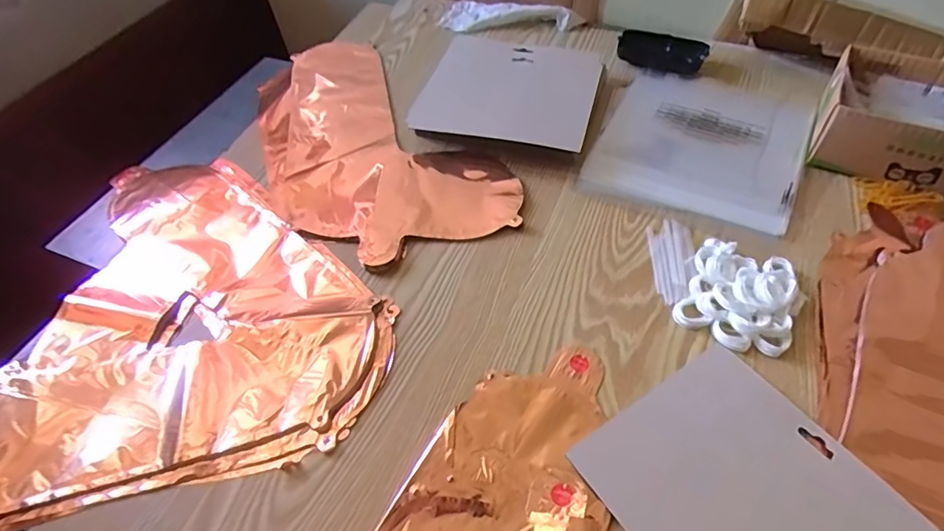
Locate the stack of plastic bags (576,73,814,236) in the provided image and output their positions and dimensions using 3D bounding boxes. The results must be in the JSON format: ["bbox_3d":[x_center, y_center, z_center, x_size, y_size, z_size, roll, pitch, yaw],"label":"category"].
[{"bbox_3d":[0.258,-0.143,0.579,0.208,0.008,0.234,18,55,18],"label":"stack of plastic bags"}]

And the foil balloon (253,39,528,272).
[{"bbox_3d":[-0.142,-0.154,0.609,0.214,0.011,0.434,-29,55,-17],"label":"foil balloon"}]

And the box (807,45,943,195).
[{"bbox_3d":[0.452,-0.142,0.513,0.174,0.065,0.136,21,56,20],"label":"box"}]

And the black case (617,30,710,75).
[{"bbox_3d":[0.245,-0.276,0.661,0.108,0.030,0.037,13,54,15],"label":"black case"}]

